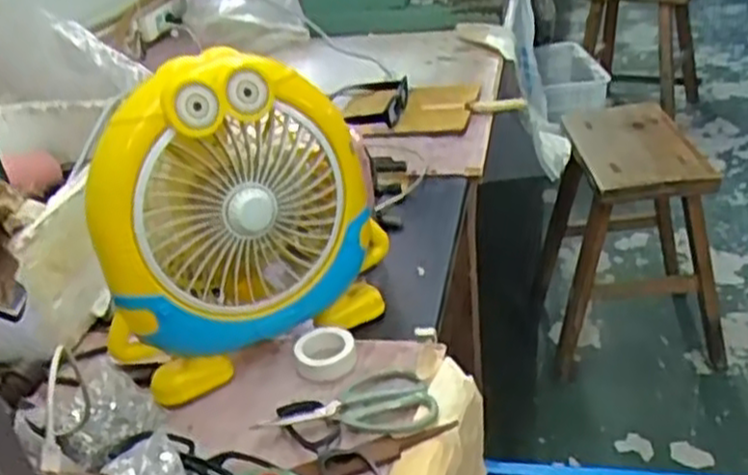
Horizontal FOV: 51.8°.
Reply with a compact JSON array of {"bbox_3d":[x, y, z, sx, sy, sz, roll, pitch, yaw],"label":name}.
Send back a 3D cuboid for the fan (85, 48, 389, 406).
[{"bbox_3d":[-0.123,-0.027,0.686,0.247,0.257,0.105,-20,32,-20],"label":"fan"}]

